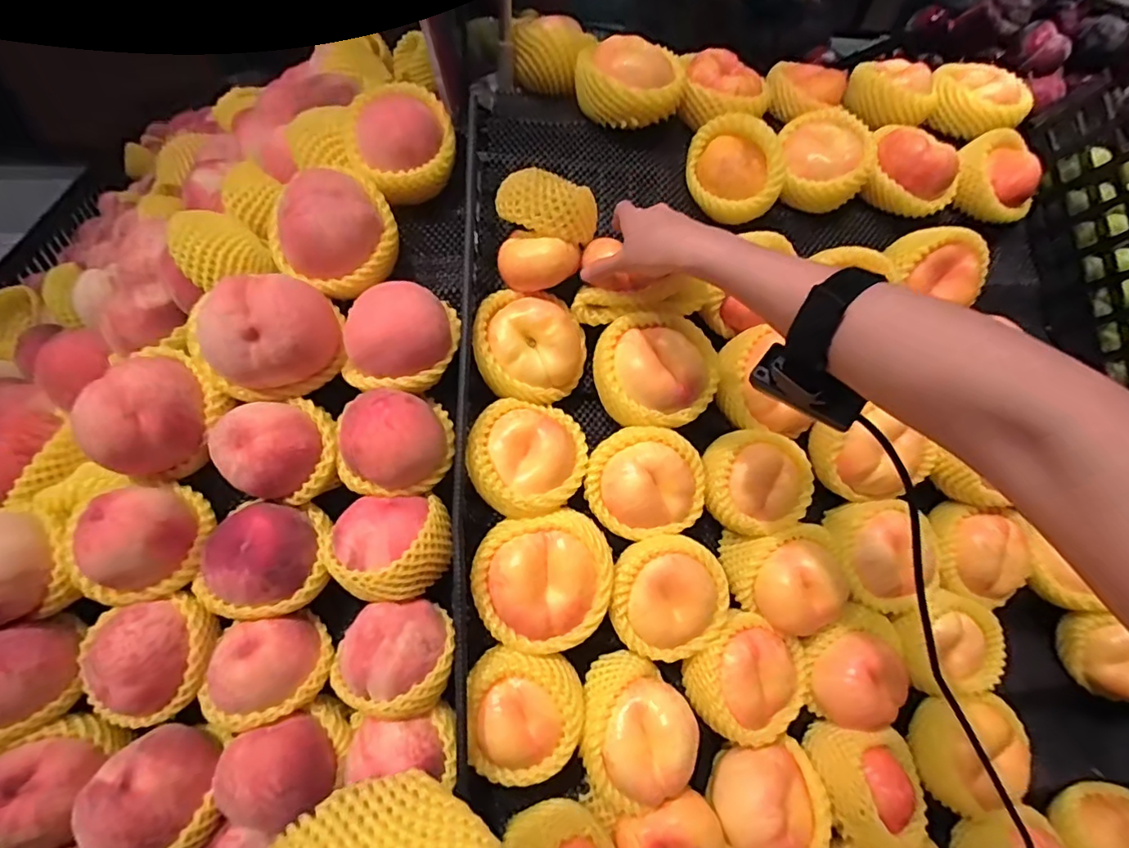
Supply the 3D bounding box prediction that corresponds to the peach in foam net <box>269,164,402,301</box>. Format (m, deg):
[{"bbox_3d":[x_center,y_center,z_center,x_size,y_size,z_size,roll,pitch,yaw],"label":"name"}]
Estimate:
[{"bbox_3d":[-0.202,-0.170,0.471,0.097,0.075,0.086,-26,57,-26],"label":"peach in foam net"}]

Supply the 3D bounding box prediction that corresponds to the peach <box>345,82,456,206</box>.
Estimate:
[{"bbox_3d":[-0.154,-0.268,0.504,0.092,0.072,0.096,-14,52,-18],"label":"peach"}]

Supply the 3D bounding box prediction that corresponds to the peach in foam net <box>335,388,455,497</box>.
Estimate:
[{"bbox_3d":[-0.138,0.013,0.439,0.094,0.062,0.073,-18,54,-20],"label":"peach in foam net"}]

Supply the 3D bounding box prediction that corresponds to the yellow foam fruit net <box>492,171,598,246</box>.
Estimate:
[{"bbox_3d":[-0.014,-0.183,0.461,0.087,0.054,0.040,3,49,-4],"label":"yellow foam fruit net"}]

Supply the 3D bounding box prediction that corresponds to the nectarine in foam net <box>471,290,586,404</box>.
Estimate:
[{"bbox_3d":[-0.032,-0.069,0.487,0.102,0.059,0.099,0,90,-5],"label":"nectarine in foam net"}]

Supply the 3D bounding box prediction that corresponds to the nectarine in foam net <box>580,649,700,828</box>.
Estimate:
[{"bbox_3d":[0.054,0.255,0.446,0.088,0.085,0.106,-10,51,-15],"label":"nectarine in foam net"}]

